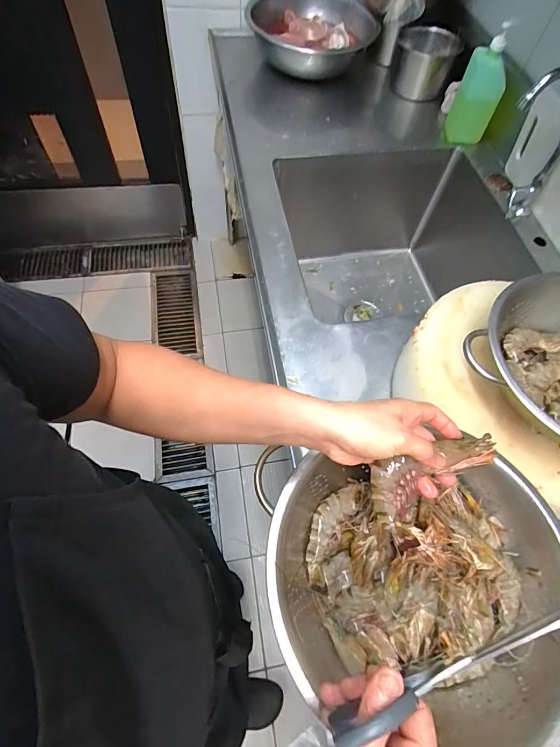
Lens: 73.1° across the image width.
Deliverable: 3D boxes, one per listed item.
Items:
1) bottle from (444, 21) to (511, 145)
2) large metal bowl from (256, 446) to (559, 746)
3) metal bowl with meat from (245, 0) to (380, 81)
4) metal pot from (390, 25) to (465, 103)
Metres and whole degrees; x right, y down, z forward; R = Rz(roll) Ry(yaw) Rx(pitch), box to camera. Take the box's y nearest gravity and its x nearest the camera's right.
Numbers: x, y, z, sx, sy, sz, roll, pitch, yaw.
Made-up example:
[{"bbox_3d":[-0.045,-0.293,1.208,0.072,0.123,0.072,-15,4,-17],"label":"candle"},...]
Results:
[{"bbox_3d":[0.484,-0.680,0.915,0.105,0.212,0.044,13,62,3],"label":"bottle"},{"bbox_3d":[0.149,0.232,0.438,0.325,0.105,0.304,-1,62,-5],"label":"large metal bowl"},{"bbox_3d":[0.091,-0.989,1.095,0.329,0.113,0.330,2,62,-3],"label":"metal bowl with meat"},{"bbox_3d":[0.404,-0.867,1.059,0.164,0.135,0.130,16,62,5],"label":"metal pot"}]

